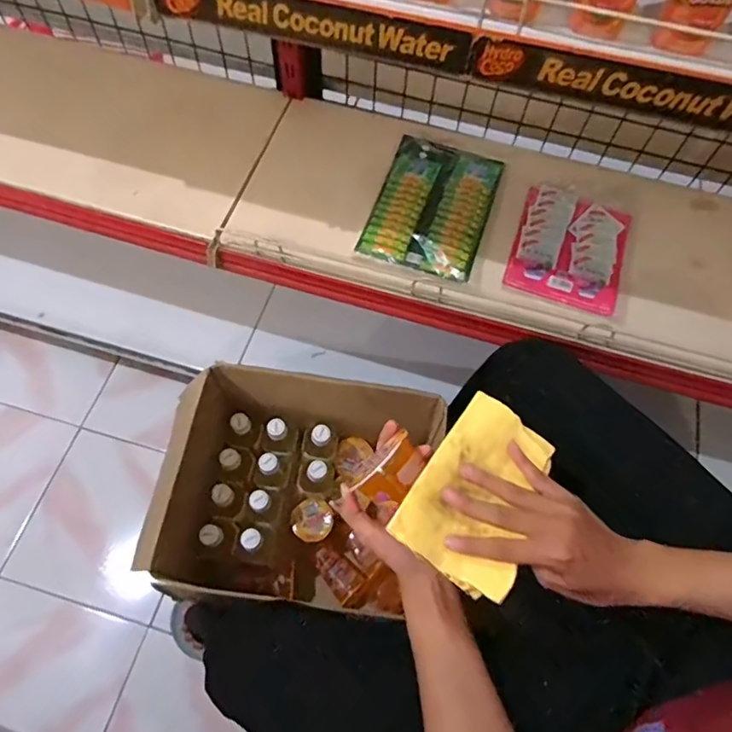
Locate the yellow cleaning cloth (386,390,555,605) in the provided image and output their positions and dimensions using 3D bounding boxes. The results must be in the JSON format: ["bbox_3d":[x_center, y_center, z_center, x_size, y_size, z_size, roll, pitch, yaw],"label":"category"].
[{"bbox_3d":[0.101,0.105,0.441,0.100,0.021,0.147,33,67,13],"label":"yellow cleaning cloth"}]

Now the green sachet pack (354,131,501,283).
[{"bbox_3d":[0.104,-0.256,0.811,0.169,0.019,0.246,18,65,7],"label":"green sachet pack"}]

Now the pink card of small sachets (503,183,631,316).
[{"bbox_3d":[0.308,-0.182,0.788,0.157,0.012,0.200,19,65,7],"label":"pink card of small sachets"}]

